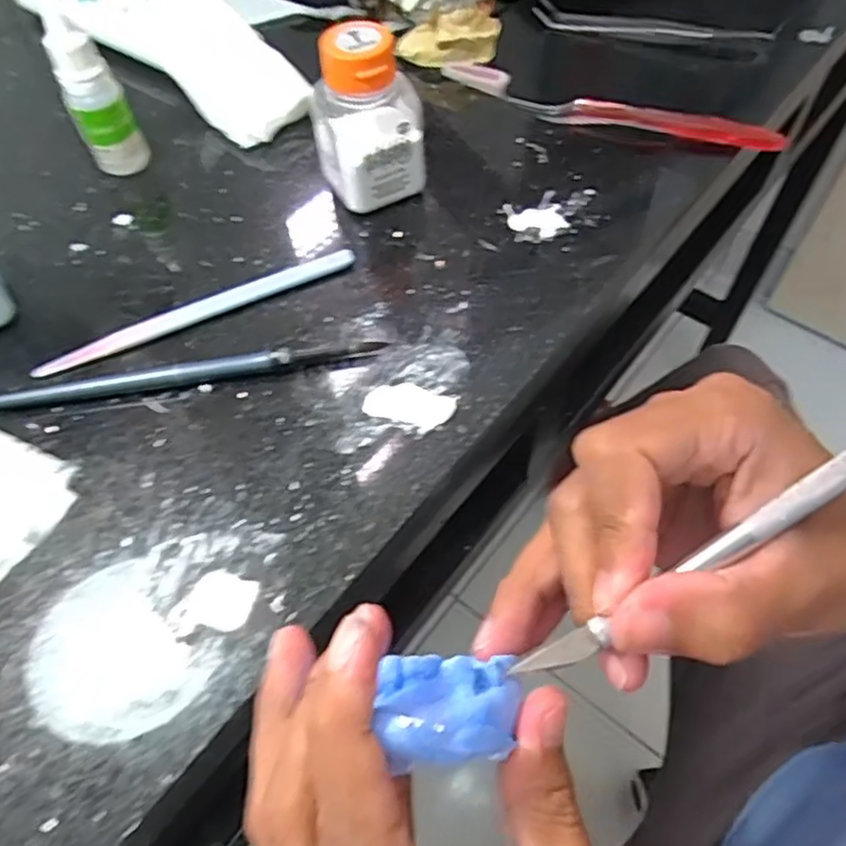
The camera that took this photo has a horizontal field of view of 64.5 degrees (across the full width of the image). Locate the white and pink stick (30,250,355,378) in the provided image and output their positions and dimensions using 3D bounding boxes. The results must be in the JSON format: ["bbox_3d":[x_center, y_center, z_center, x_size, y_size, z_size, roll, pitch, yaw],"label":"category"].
[{"bbox_3d":[-0.096,-0.048,0.292,0.140,0.005,0.010,-22,60,-11],"label":"white and pink stick"}]

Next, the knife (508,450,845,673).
[{"bbox_3d":[0.084,0.030,0.178,0.138,0.005,0.009,-31,61,-2],"label":"knife"}]

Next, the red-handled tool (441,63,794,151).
[{"bbox_3d":[0.105,-0.176,0.375,0.188,0.020,0.018,13,59,10],"label":"red-handled tool"}]

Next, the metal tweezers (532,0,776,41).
[{"bbox_3d":[0.143,-0.252,0.427,0.144,0.014,0.009,16,60,12],"label":"metal tweezers"}]

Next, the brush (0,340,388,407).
[{"bbox_3d":[-0.100,-0.020,0.272,0.163,0.008,0.009,-7,58,-2],"label":"brush"}]

